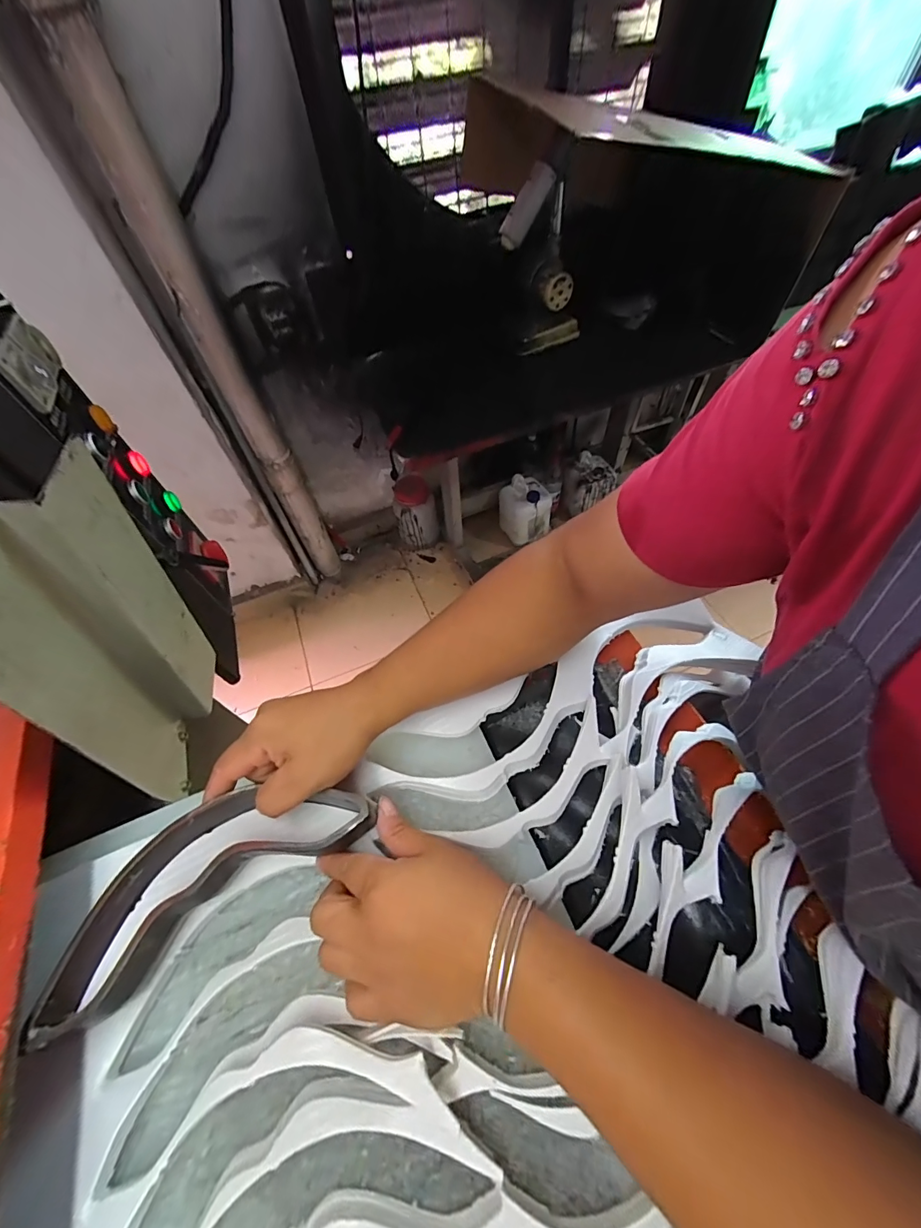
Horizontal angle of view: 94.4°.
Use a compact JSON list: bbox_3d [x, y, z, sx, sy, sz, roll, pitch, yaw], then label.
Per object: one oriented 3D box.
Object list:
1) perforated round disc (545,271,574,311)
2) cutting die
[{"bbox_3d":[0.299,-0.975,1.292,0.082,0.086,0.027,-16,54,-10],"label":"perforated round disc"},{"bbox_3d":[-0.160,0.169,0.283,0.204,0.032,0.078,-26,56,-15],"label":"cutting die"}]

